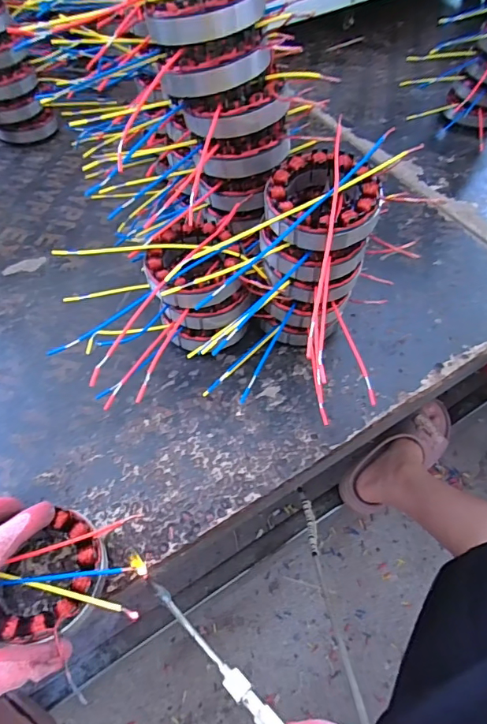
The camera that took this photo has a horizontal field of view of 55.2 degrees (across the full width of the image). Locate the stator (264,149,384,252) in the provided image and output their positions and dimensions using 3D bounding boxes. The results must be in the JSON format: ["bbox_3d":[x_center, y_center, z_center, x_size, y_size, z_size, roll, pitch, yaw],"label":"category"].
[{"bbox_3d":[0.057,-0.124,0.354,0.088,0.034,0.087,1,56,-2],"label":"stator"}]

